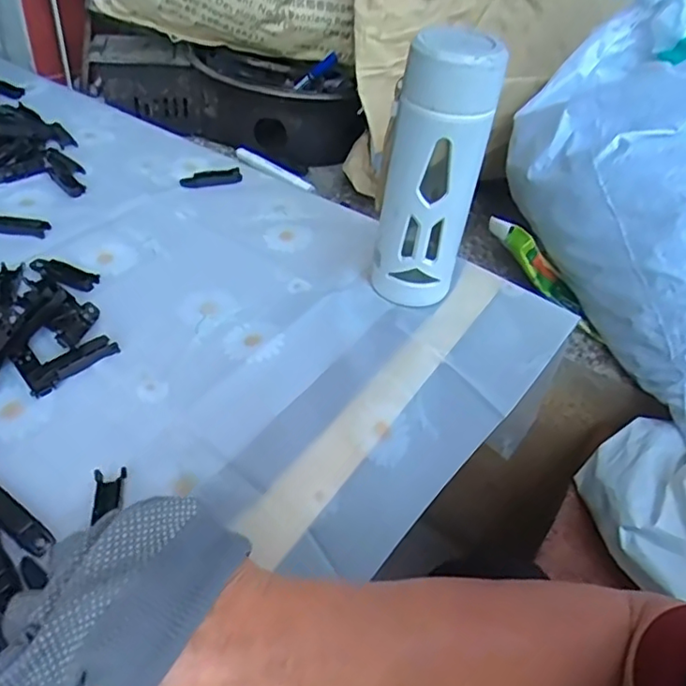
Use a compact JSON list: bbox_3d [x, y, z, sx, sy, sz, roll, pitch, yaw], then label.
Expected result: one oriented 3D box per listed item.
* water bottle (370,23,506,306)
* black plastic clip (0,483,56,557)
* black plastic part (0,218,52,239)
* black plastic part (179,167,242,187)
[{"bbox_3d":[0.070,-0.128,0.471,0.069,0.209,0.055,11,44,4],"label":"water bottle"},{"bbox_3d":[-0.193,0.102,0.346,0.062,0.007,0.015,29,48,22],"label":"black plastic clip"},{"bbox_3d":[-0.310,-0.111,0.556,0.064,0.007,0.024,4,44,-2],"label":"black plastic part"},{"bbox_3d":[-0.142,-0.178,0.642,0.066,0.009,0.023,-9,46,-16],"label":"black plastic part"}]

